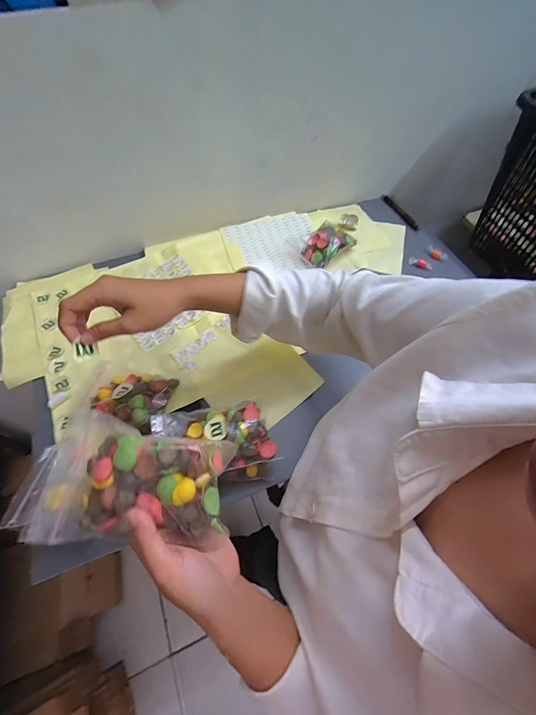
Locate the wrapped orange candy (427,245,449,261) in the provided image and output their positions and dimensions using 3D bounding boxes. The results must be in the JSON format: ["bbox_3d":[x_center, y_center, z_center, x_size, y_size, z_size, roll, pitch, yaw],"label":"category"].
[{"bbox_3d":[0.333,-0.203,0.591,0.041,0.009,0.024,30,64,16],"label":"wrapped orange candy"}]

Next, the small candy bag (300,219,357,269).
[{"bbox_3d":[0.112,-0.216,0.576,0.073,0.038,0.107,35,66,18],"label":"small candy bag"}]

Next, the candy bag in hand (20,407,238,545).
[{"bbox_3d":[-0.108,0.101,0.244,0.142,0.034,0.089,6,60,3],"label":"candy bag in hand"}]

